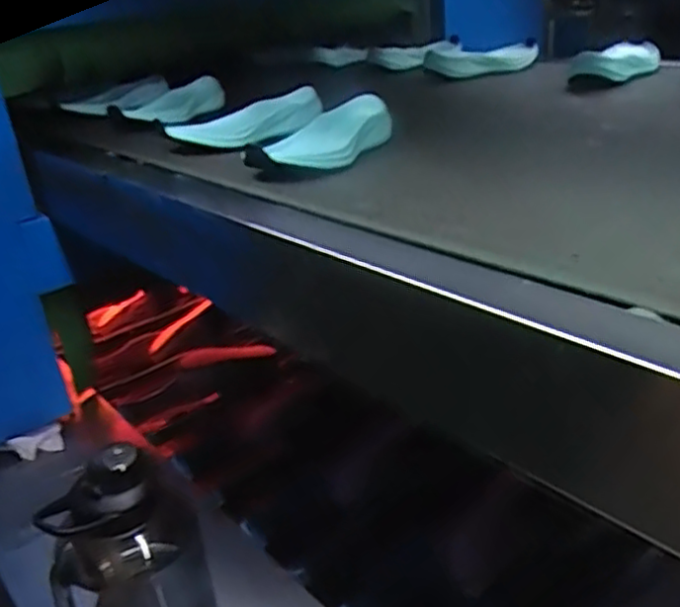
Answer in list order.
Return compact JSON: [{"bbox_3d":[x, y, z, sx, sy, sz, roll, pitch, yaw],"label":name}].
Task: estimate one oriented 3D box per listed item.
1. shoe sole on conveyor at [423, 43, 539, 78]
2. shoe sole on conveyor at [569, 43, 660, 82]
[{"bbox_3d":[0.218,-0.355,1.011,0.187,0.037,0.055,-14,29,-12],"label":"shoe sole on conveyor"},{"bbox_3d":[0.369,-0.315,0.911,0.140,0.036,0.062,-23,32,-27],"label":"shoe sole on conveyor"}]

